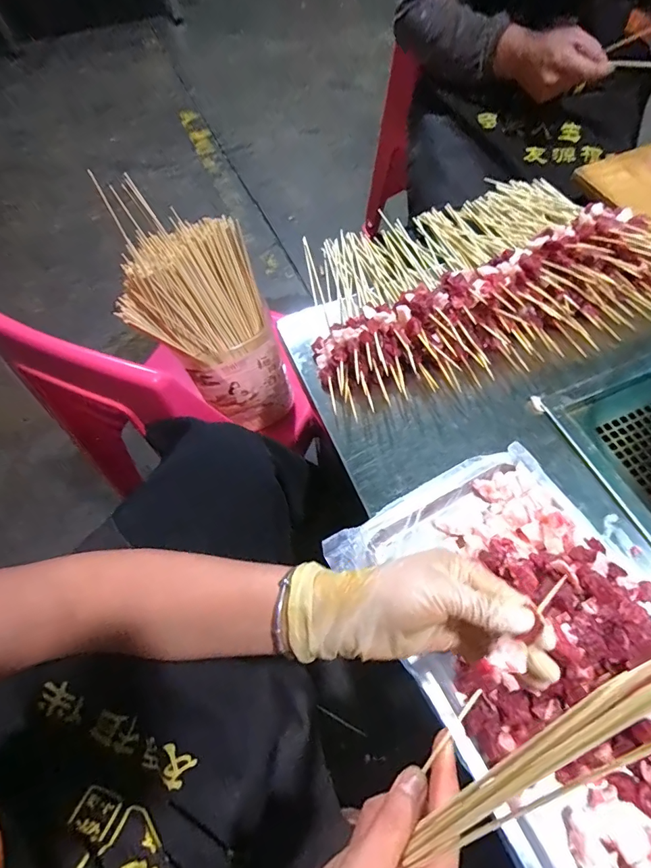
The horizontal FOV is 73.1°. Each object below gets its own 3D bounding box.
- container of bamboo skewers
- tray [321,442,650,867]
[{"bbox_3d":[-0.168,-0.154,0.643,0.166,0.247,0.189,-21,62,-8],"label":"container of bamboo skewers"},{"bbox_3d":[0.179,0.163,0.341,0.222,0.069,0.320,-28,63,-11],"label":"tray"}]

